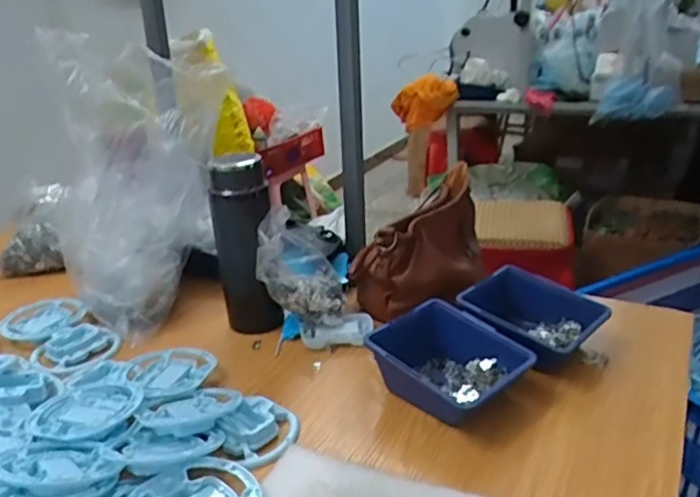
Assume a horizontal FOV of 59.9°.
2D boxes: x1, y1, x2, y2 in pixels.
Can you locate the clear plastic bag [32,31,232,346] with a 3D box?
[{"bbox_3d":[-0.280,-0.093,0.828,0.147,0.351,0.217,12,26,30],"label":"clear plastic bag"}]

